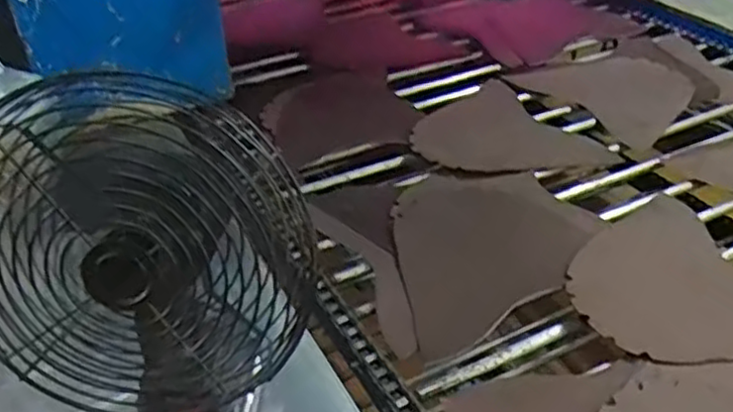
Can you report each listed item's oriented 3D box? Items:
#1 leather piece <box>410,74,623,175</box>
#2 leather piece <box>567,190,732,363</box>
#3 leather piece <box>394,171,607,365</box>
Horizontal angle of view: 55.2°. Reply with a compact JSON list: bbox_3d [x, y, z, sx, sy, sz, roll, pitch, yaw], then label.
[{"bbox_3d":[0.171,-0.101,0.959,0.221,0.017,0.241,-18,42,-21],"label":"leather piece"},{"bbox_3d":[0.307,0.080,0.685,0.218,0.018,0.240,-19,38,-20],"label":"leather piece"},{"bbox_3d":[0.105,0.033,0.763,0.266,0.015,0.224,-25,41,-27],"label":"leather piece"}]

